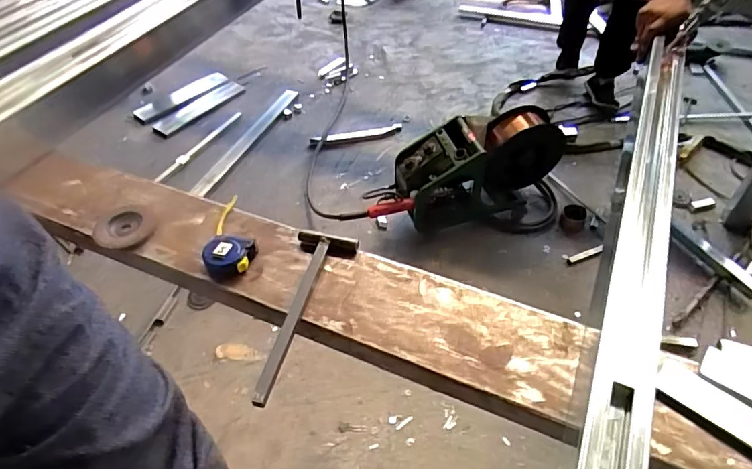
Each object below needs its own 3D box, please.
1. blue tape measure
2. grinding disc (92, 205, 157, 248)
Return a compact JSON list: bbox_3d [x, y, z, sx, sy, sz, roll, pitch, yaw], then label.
[{"bbox_3d":[-0.239,-0.008,0.790,0.075,0.035,0.180,-17,50,-13],"label":"blue tape measure"},{"bbox_3d":[-0.410,-0.016,0.816,0.089,0.022,0.098,-16,48,-10],"label":"grinding disc"}]

